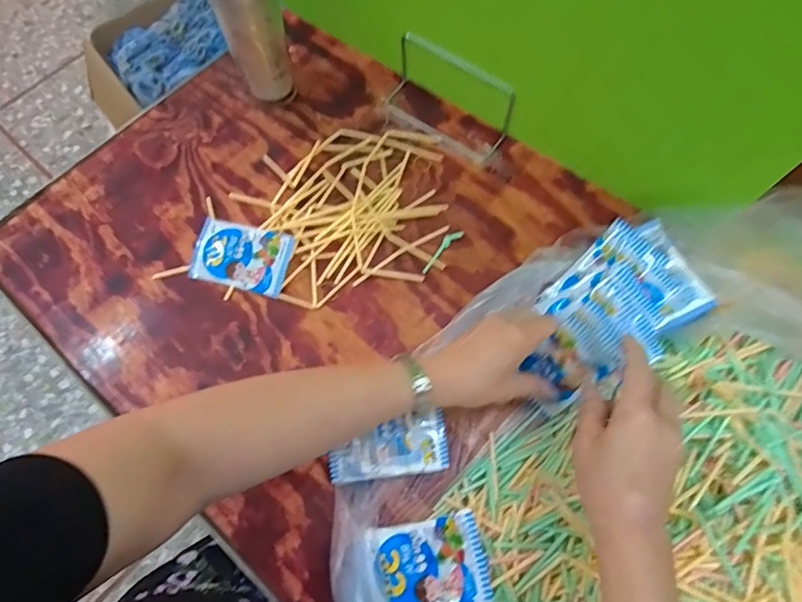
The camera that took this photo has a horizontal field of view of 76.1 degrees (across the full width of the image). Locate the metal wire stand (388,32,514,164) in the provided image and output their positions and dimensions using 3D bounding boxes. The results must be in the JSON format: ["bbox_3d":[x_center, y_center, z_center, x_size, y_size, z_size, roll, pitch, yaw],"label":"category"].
[{"bbox_3d":[0.048,-0.232,0.587,0.156,0.073,0.056,36,74,14],"label":"metal wire stand"}]

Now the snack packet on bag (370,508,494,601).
[{"bbox_3d":[0.027,0.233,0.425,0.088,0.034,0.095,-12,69,-2],"label":"snack packet on bag"}]

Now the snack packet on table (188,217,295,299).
[{"bbox_3d":[-0.171,-0.048,0.551,0.104,0.017,0.068,12,70,7],"label":"snack packet on table"}]

